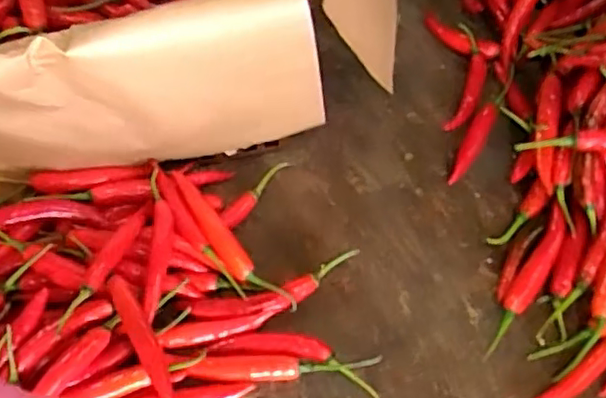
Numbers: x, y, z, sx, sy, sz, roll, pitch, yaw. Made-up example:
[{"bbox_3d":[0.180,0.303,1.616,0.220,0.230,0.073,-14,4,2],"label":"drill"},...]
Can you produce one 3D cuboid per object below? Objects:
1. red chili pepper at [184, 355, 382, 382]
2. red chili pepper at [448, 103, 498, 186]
[{"bbox_3d":[-0.017,0.139,0.514,0.154,0.020,0.020,-1,58,3],"label":"red chili pepper"},{"bbox_3d":[0.173,-0.058,0.635,0.019,0.020,0.100,23,62,17],"label":"red chili pepper"}]

